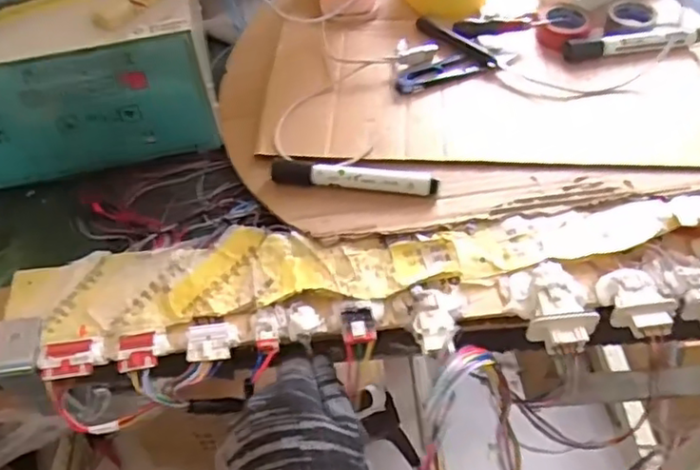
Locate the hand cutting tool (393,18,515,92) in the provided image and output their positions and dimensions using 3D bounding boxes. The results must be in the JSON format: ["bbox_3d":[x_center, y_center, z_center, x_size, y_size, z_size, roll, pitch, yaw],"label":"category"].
[{"bbox_3d":[0.087,-0.174,0.597,0.114,0.012,0.086,-17,53,-10],"label":"hand cutting tool"}]

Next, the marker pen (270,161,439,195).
[{"bbox_3d":[0.003,-0.046,0.499,0.131,0.015,0.018,8,53,9],"label":"marker pen"}]

